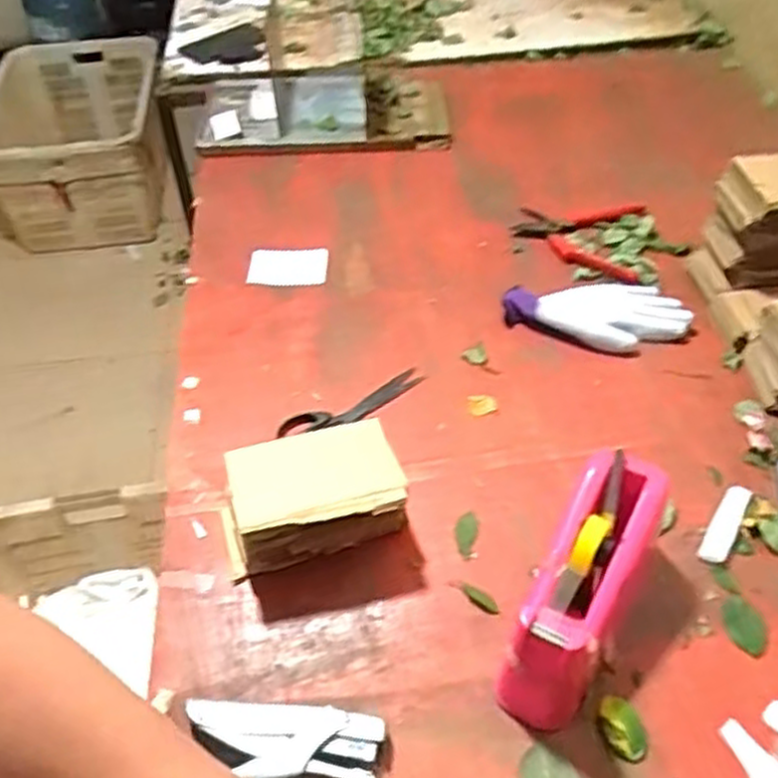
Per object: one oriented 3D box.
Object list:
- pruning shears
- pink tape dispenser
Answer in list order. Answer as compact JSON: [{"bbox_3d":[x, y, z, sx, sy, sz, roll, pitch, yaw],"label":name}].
[{"bbox_3d":[0.237,-0.194,0.990,0.156,0.014,0.146,11,48,11],"label":"pruning shears"},{"bbox_3d":[0.151,0.158,0.616,0.071,0.102,0.206,24,52,22],"label":"pink tape dispenser"}]

